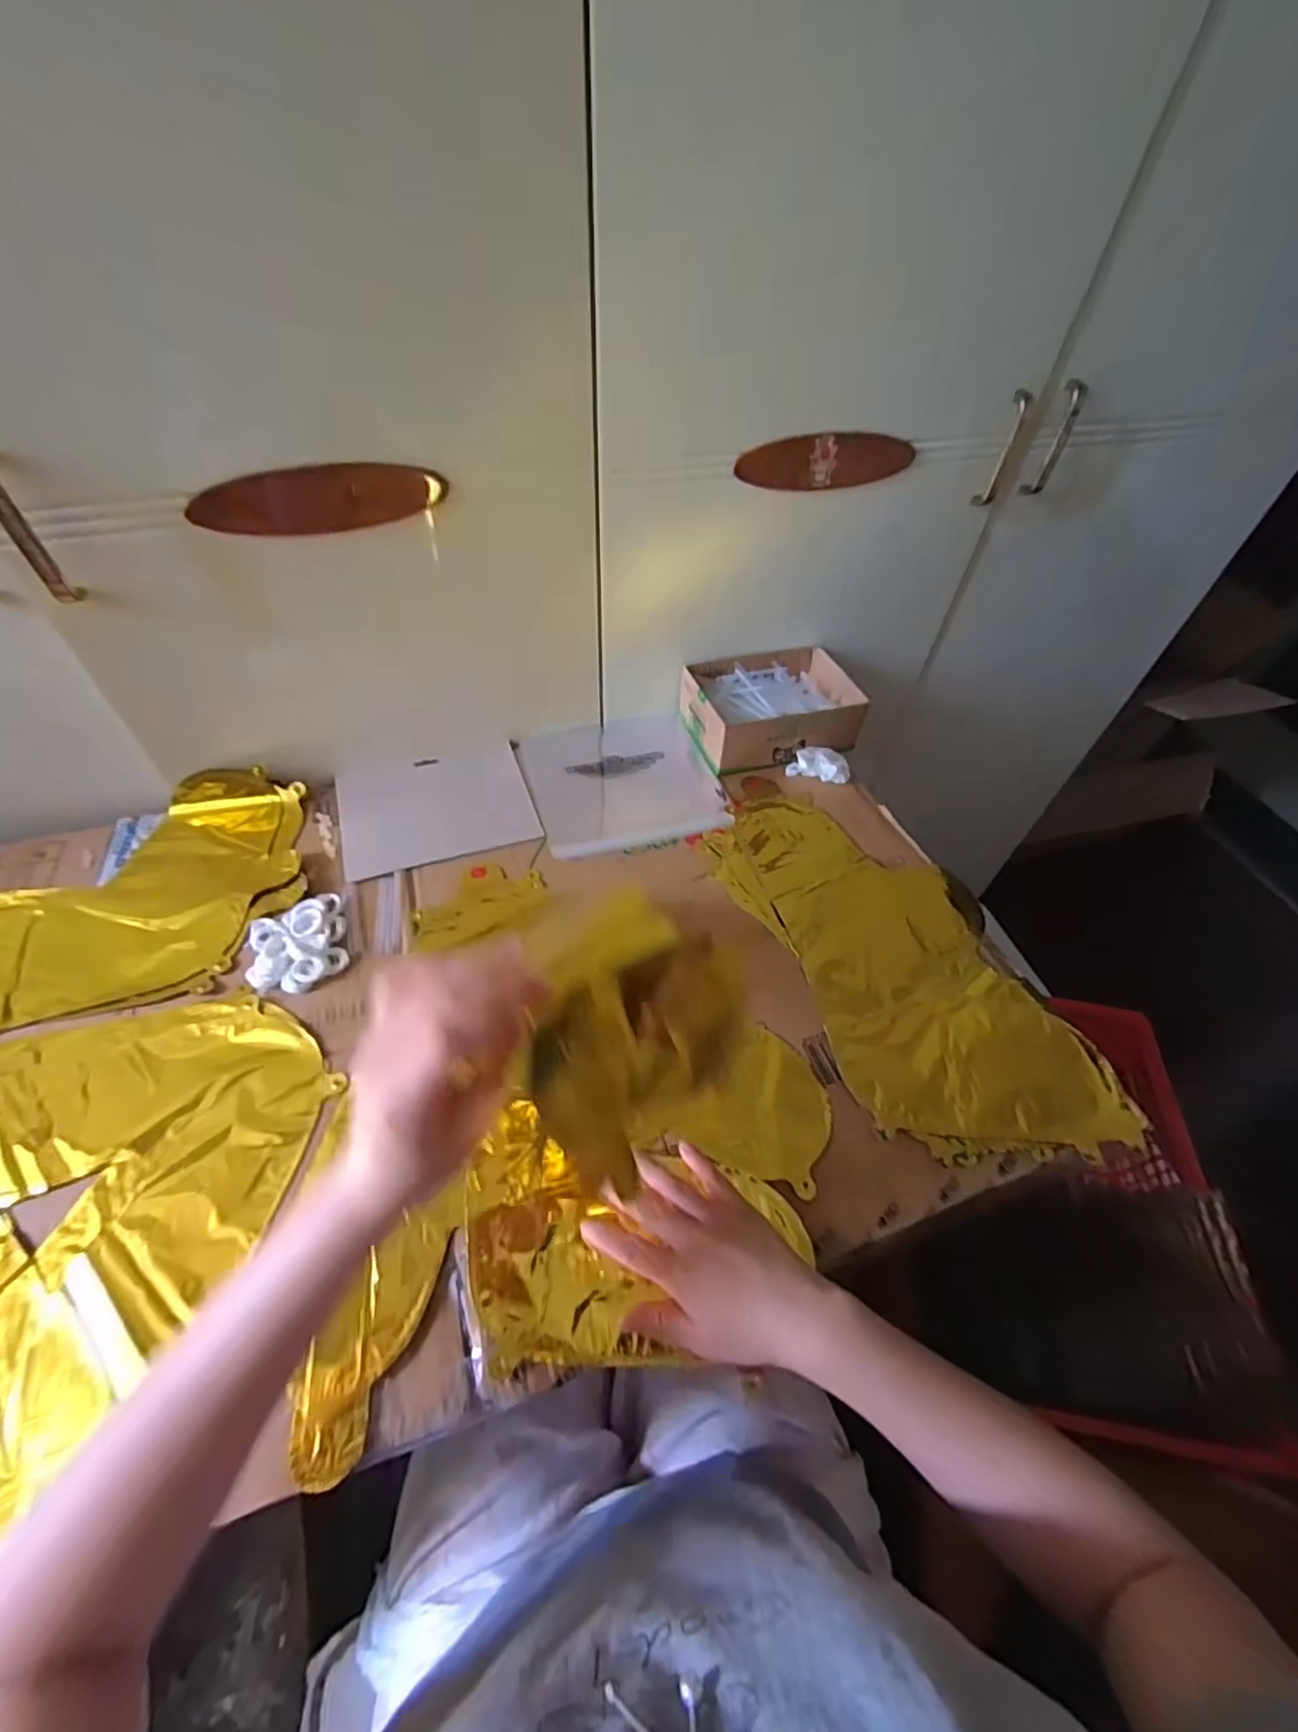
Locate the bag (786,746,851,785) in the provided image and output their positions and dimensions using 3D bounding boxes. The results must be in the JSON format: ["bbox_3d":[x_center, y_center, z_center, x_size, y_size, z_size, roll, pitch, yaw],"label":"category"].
[{"bbox_3d":[0.194,-0.116,0.719,0.068,0.024,0.036,12,51,6],"label":"bag"}]

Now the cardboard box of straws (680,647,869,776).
[{"bbox_3d":[0.143,-0.189,0.745,0.195,0.058,0.144,-11,53,-12],"label":"cardboard box of straws"}]

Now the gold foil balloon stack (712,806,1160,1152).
[{"bbox_3d":[0.219,0.076,0.568,0.200,0.014,0.393,-17,54,-17],"label":"gold foil balloon stack"}]

